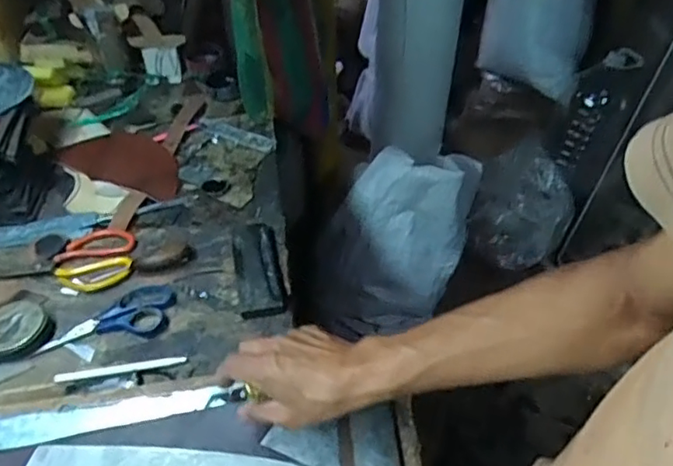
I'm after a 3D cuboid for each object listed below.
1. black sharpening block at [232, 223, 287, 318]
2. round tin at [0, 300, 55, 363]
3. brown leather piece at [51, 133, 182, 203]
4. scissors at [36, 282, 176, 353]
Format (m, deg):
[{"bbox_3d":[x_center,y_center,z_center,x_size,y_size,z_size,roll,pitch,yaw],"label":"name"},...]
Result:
[{"bbox_3d":[-0.099,0.044,0.753,0.053,0.022,0.147,-9,42,-7],"label":"black sharpening block"},{"bbox_3d":[-0.376,0.113,0.699,0.076,0.022,0.069,-31,49,-28],"label":"round tin"},{"bbox_3d":[-0.341,-0.117,0.976,0.257,0.026,0.120,23,48,26],"label":"brown leather piece"},{"bbox_3d":[-0.272,0.102,0.713,0.157,0.009,0.073,-12,43,-10],"label":"scissors"}]

